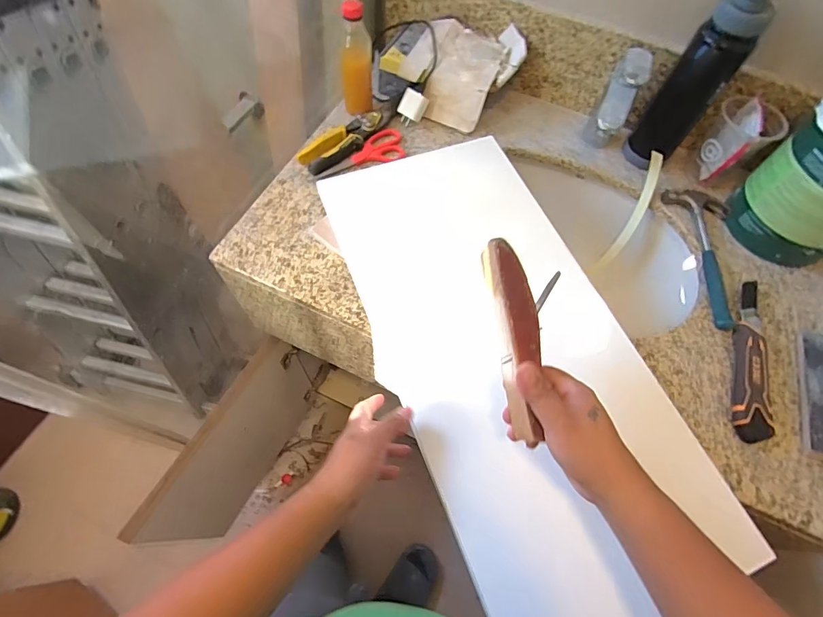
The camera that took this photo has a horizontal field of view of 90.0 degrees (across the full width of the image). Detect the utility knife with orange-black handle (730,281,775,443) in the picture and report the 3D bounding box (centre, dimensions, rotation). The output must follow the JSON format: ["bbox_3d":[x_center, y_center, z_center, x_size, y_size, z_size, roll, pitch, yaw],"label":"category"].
[{"bbox_3d":[0.469,0.063,0.561,0.049,0.026,0.248,20,64,7],"label":"utility knife with orange-black handle"}]

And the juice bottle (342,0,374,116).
[{"bbox_3d":[-0.092,-0.402,0.674,0.045,0.162,0.047,22,64,7],"label":"juice bottle"}]

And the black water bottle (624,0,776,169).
[{"bbox_3d":[0.423,-0.326,0.630,0.082,0.267,0.076,34,66,13],"label":"black water bottle"}]

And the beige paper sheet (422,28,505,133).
[{"bbox_3d":[0.097,-0.411,0.747,0.105,0.080,0.156,24,64,9],"label":"beige paper sheet"}]

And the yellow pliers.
[{"bbox_3d":[-0.100,-0.300,0.710,0.058,0.017,0.204,42,68,16],"label":"yellow pliers"}]

